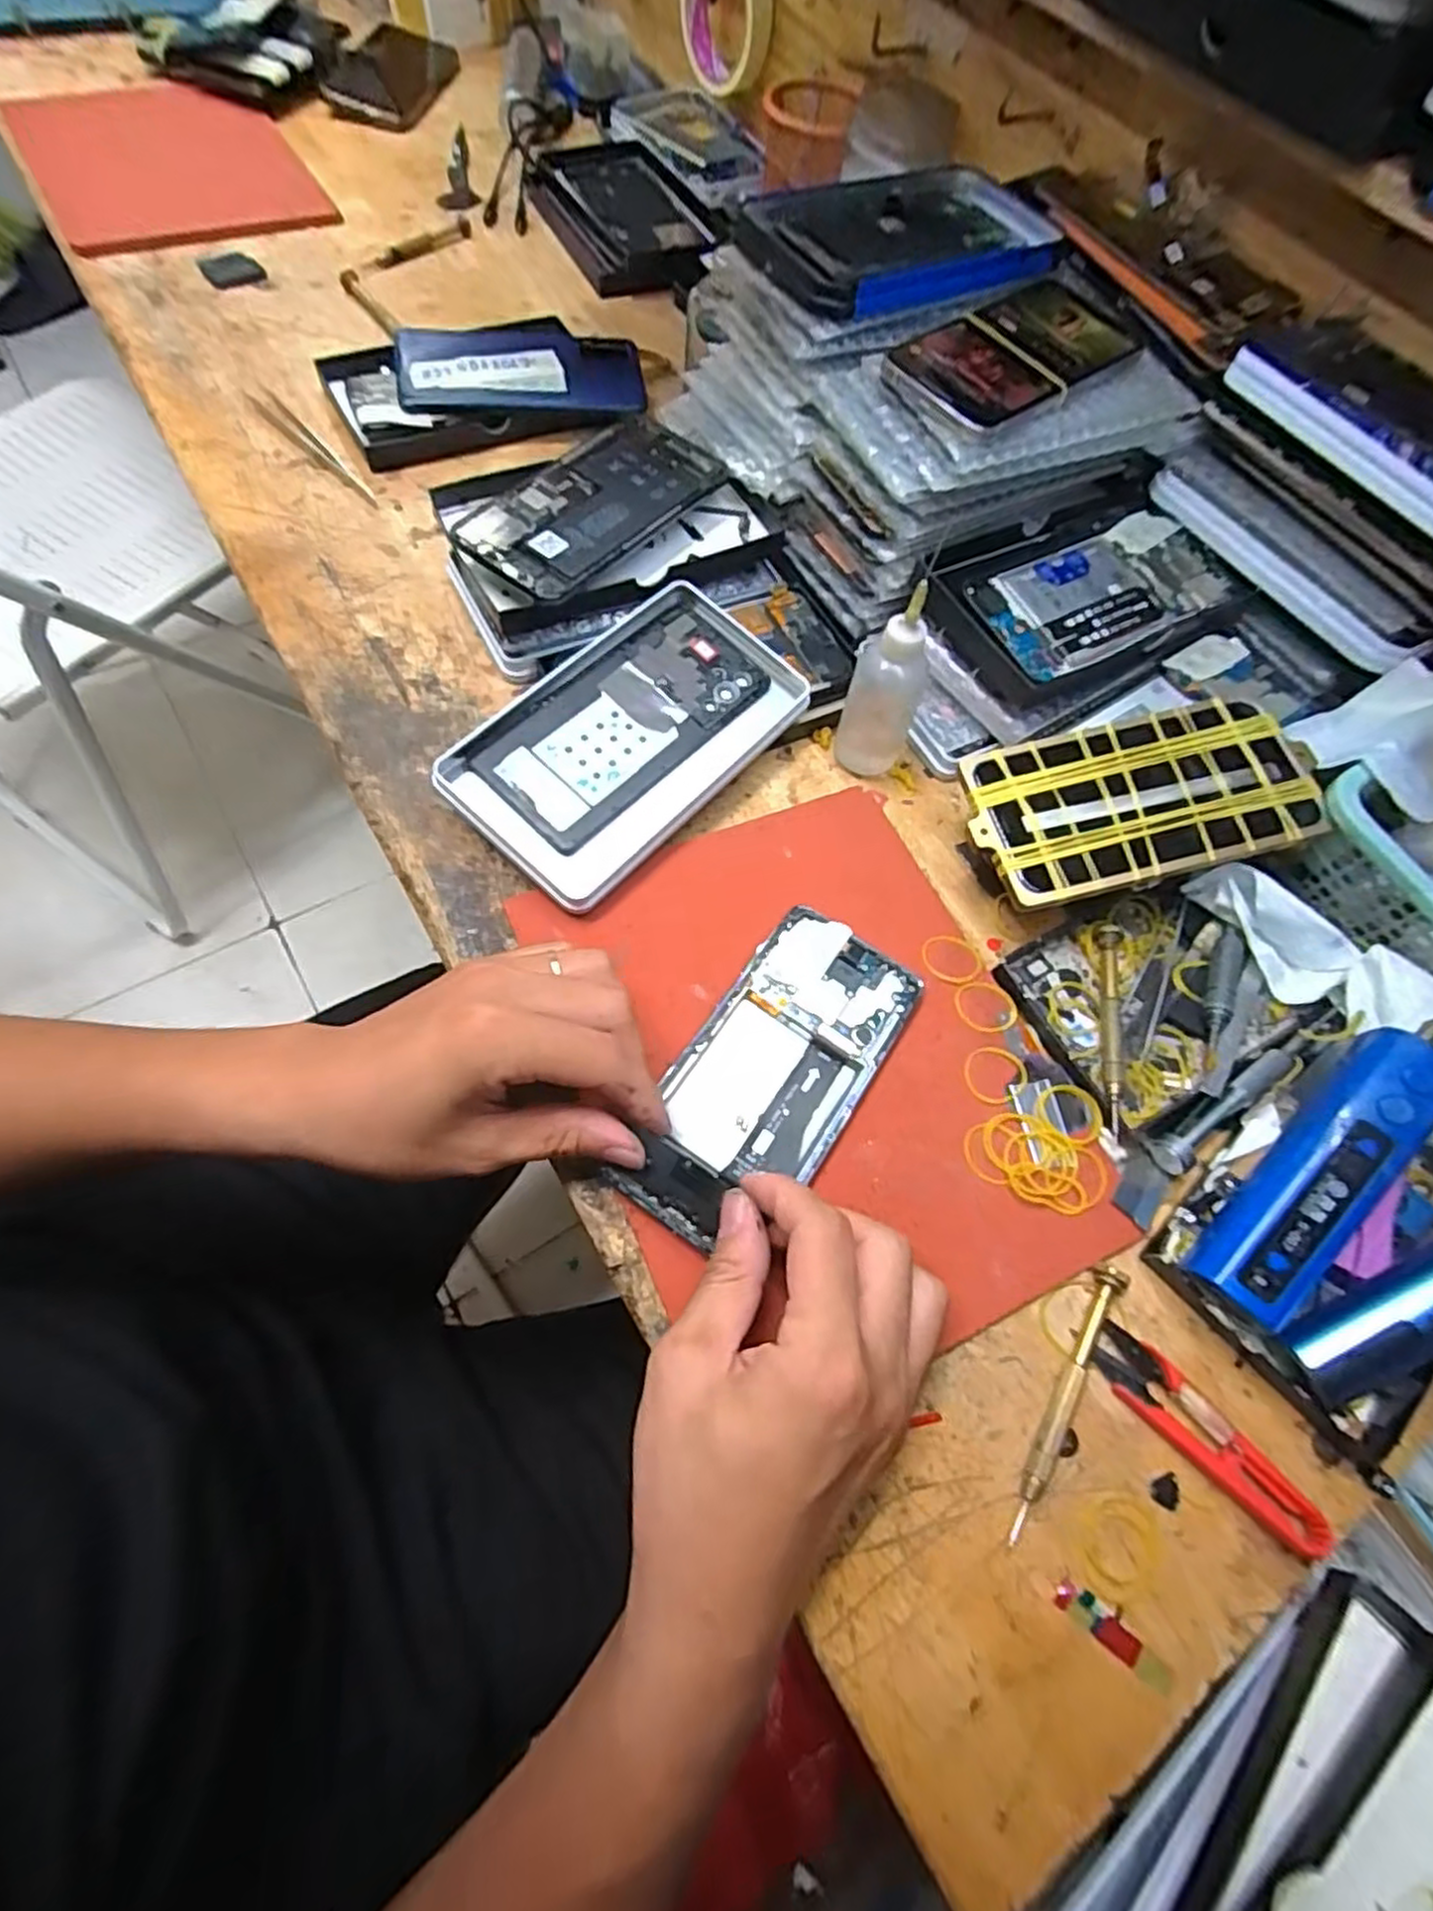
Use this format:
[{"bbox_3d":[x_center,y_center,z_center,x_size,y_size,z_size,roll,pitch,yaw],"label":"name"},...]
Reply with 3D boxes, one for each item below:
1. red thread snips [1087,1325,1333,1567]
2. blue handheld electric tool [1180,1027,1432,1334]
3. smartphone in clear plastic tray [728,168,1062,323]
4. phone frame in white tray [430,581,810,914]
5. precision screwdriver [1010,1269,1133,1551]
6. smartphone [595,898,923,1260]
[{"bbox_3d":[0.190,0.185,0.293,0.092,0.013,0.023,42,68,14],"label":"red thread snips"},{"bbox_3d":[0.243,0.087,0.304,0.034,0.029,0.129,40,87,12],"label":"blue handheld electric tool"},{"bbox_3d":[0.102,-0.394,0.420,0.183,0.022,0.108,-25,68,-18],"label":"smartphone in clear plastic tray"},{"bbox_3d":[-0.042,-0.114,0.398,0.104,0.031,0.186,40,68,13],"label":"phone frame in white tray"},{"bbox_3d":[0.136,0.171,0.296,0.010,0.009,0.107,32,66,10],"label":"precision screwdriver"},{"bbox_3d":[0.025,0.050,0.332,0.076,0.015,0.155,37,65,11],"label":"smartphone"}]

